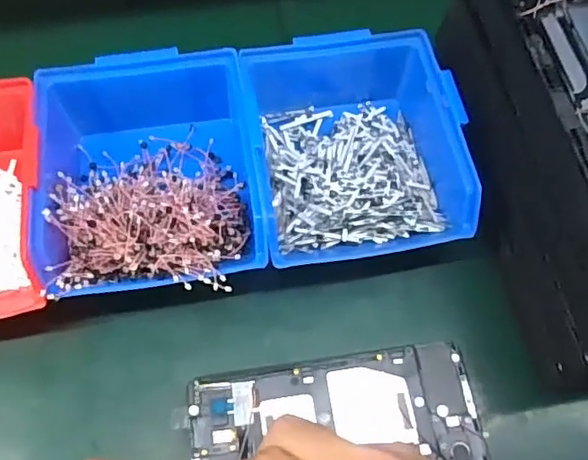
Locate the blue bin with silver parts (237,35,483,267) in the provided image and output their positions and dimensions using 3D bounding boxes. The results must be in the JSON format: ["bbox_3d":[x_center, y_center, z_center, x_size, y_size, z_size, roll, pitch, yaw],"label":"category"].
[{"bbox_3d":[0.036,-0.054,0.363,0.126,0.067,0.150,-7,65,-6],"label":"blue bin with silver parts"}]

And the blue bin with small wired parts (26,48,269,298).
[{"bbox_3d":[-0.085,-0.031,0.347,0.122,0.069,0.153,-8,65,-6],"label":"blue bin with small wired parts"}]

